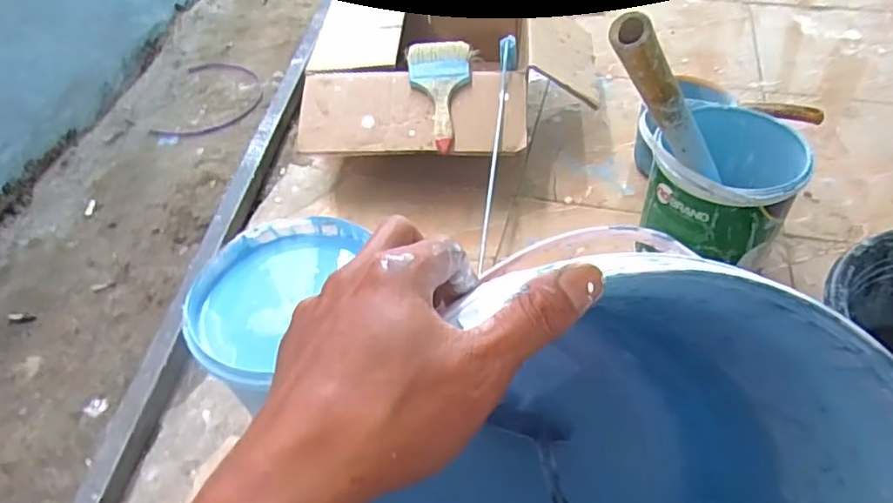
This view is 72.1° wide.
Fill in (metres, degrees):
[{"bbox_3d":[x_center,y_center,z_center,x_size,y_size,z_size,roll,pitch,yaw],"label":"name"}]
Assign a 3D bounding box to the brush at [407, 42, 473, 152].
[{"bbox_3d":[-0.009,-0.241,0.943,0.097,0.018,0.196,-3,69,1],"label":"brush"}]

